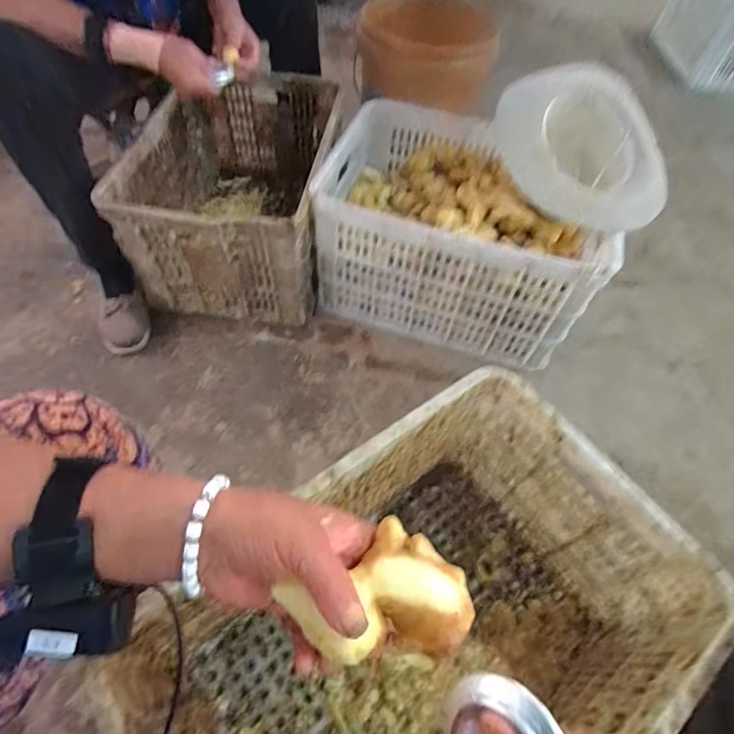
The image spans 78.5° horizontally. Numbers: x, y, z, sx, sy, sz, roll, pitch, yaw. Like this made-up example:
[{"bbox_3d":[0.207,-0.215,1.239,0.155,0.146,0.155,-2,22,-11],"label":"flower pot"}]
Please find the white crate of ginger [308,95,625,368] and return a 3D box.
[{"bbox_3d":[0.189,-0.278,0.947,0.517,0.281,0.379,18,56,6],"label":"white crate of ginger"}]

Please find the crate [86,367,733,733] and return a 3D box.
[{"bbox_3d":[0.059,0.310,0.522,0.519,0.278,0.344,-30,63,-23],"label":"crate"}]

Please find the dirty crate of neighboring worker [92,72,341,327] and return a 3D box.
[{"bbox_3d":[-0.277,-0.405,1.006,0.365,0.281,0.594,6,55,-2],"label":"dirty crate of neighboring worker"}]

